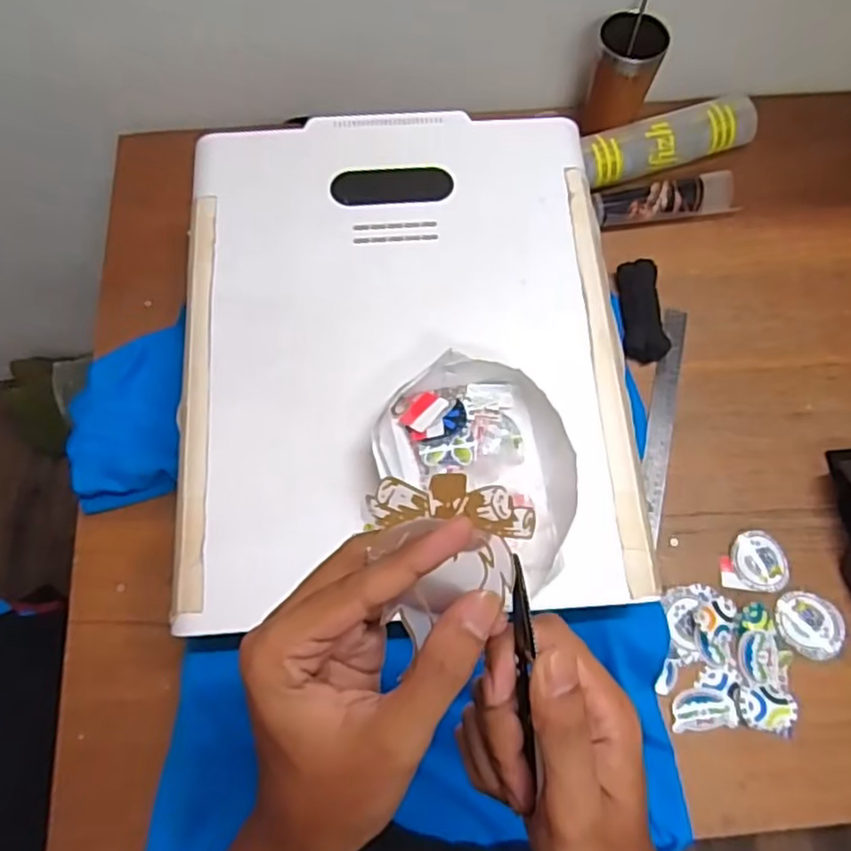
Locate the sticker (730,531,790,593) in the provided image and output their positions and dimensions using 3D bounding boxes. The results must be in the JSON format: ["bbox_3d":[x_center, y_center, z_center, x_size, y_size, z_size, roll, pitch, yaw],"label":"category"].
[{"bbox_3d":[0.356,0.143,0.721,0.063,0.009,0.057,36,72,11],"label":"sticker"}]

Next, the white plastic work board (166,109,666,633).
[{"bbox_3d":[-0.021,-0.085,0.633,0.400,0.030,0.495,-3,70,-3],"label":"white plastic work board"}]

